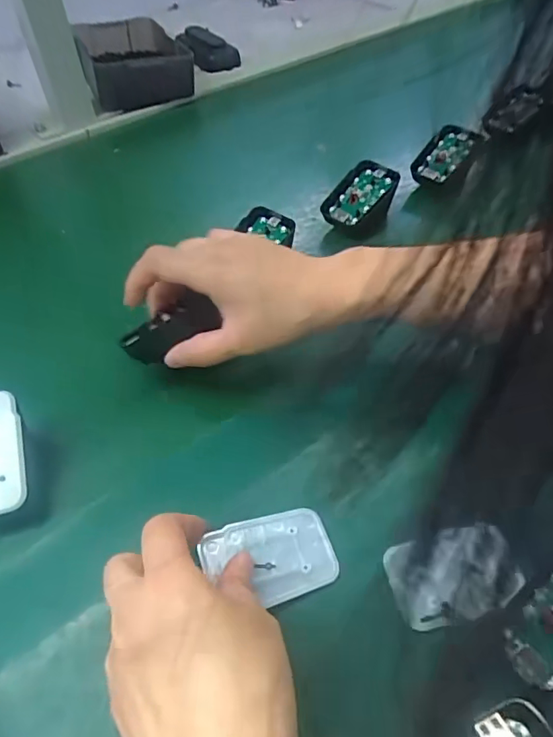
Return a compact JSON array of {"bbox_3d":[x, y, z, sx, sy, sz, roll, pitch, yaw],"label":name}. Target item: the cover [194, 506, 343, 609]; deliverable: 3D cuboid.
[{"bbox_3d":[-0.003,0.100,0.269,0.069,0.004,0.044,-9,54,-17],"label":"cover"}]

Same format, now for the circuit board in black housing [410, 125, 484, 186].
[{"bbox_3d":[0.162,-0.208,0.490,0.040,0.009,0.078,34,75,18],"label":"circuit board in black housing"}]

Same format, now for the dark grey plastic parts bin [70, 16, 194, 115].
[{"bbox_3d":[-0.174,-0.365,0.597,0.113,0.049,0.152,-23,55,-12],"label":"dark grey plastic parts bin"}]

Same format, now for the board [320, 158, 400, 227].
[{"bbox_3d":[0.072,-0.155,0.445,0.072,0.010,0.044,-44,71,-9],"label":"board"}]

